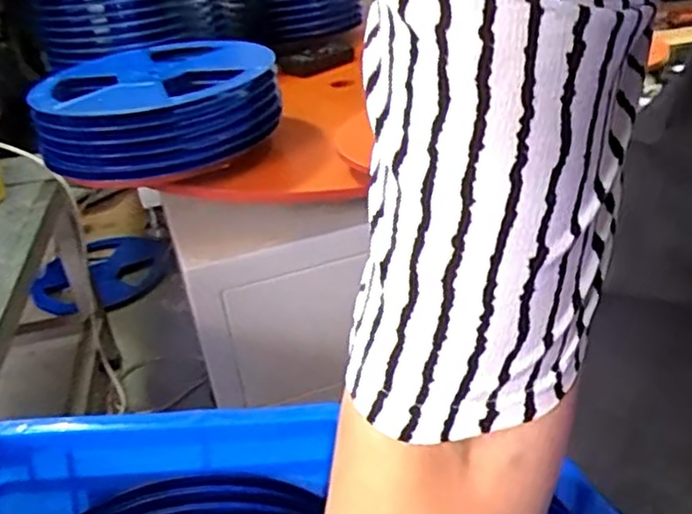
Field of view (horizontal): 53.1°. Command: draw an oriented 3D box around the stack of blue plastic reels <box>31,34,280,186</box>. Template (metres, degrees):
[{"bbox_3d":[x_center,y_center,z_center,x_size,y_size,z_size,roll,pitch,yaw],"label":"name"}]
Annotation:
[{"bbox_3d":[-0.265,-0.216,0.947,0.304,0.110,0.324,-15,30,-20],"label":"stack of blue plastic reels"}]

